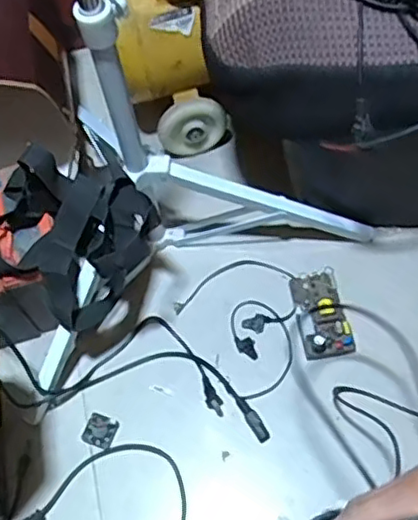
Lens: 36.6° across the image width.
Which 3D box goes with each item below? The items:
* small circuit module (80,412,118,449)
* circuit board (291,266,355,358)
[{"bbox_3d":[-0.148,0.230,0.854,0.043,0.009,0.040,17,63,12],"label":"small circuit module"},{"bbox_3d":[0.159,0.076,0.899,0.068,0.028,0.124,-10,60,-3],"label":"circuit board"}]

